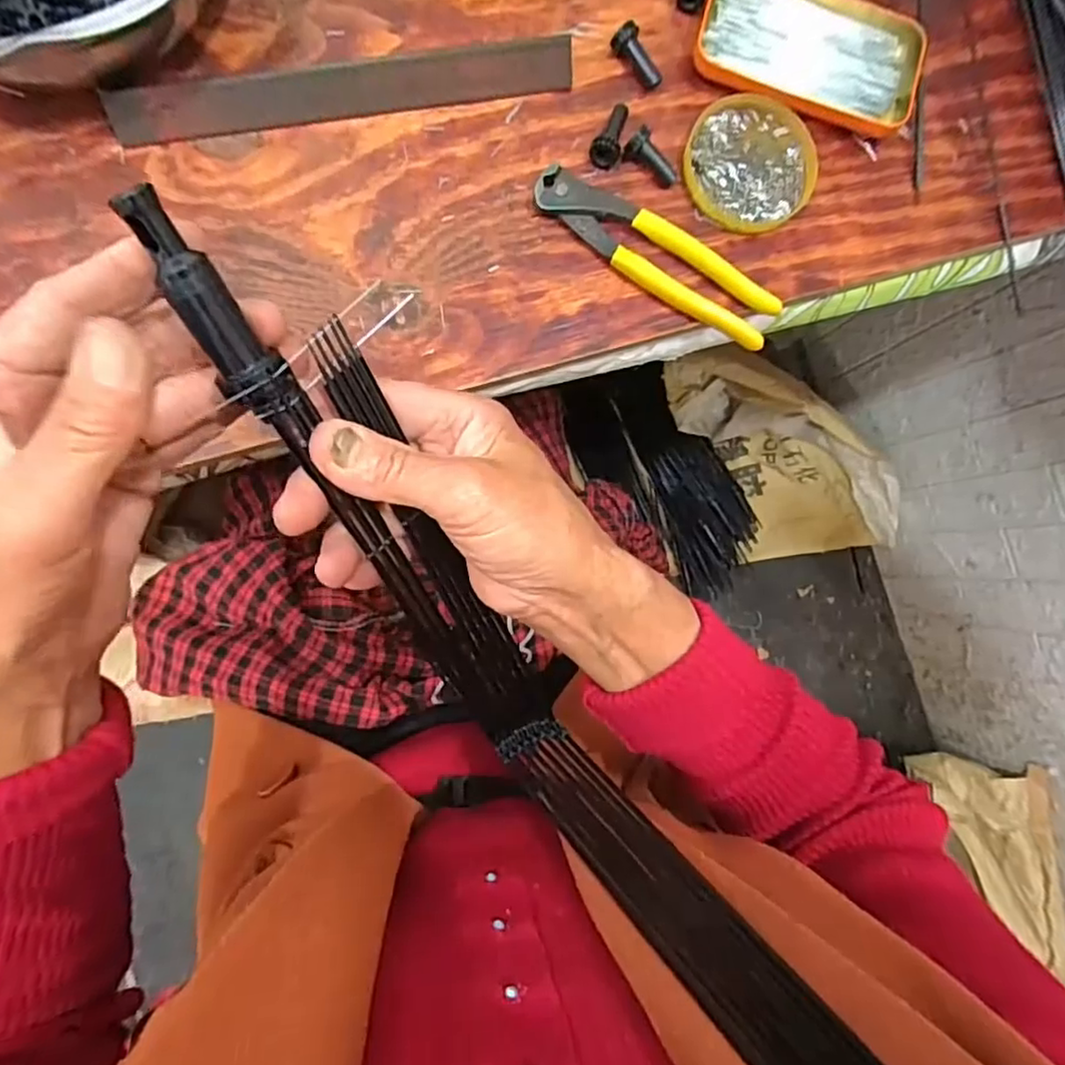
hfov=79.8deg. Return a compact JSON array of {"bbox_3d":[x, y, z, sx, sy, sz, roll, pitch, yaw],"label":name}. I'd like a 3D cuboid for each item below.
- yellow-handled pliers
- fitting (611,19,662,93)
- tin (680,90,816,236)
[{"bbox_3d":[0.075,-0.168,0.388,0.163,0.013,0.040,31,81,-3],"label":"yellow-handled pliers"},{"bbox_3d":[0.066,-0.295,0.396,0.012,0.013,0.039,-43,103,-9],"label":"fitting"},{"bbox_3d":[0.137,-0.234,0.402,0.082,0.010,0.084,1,84,-7],"label":"tin"}]

